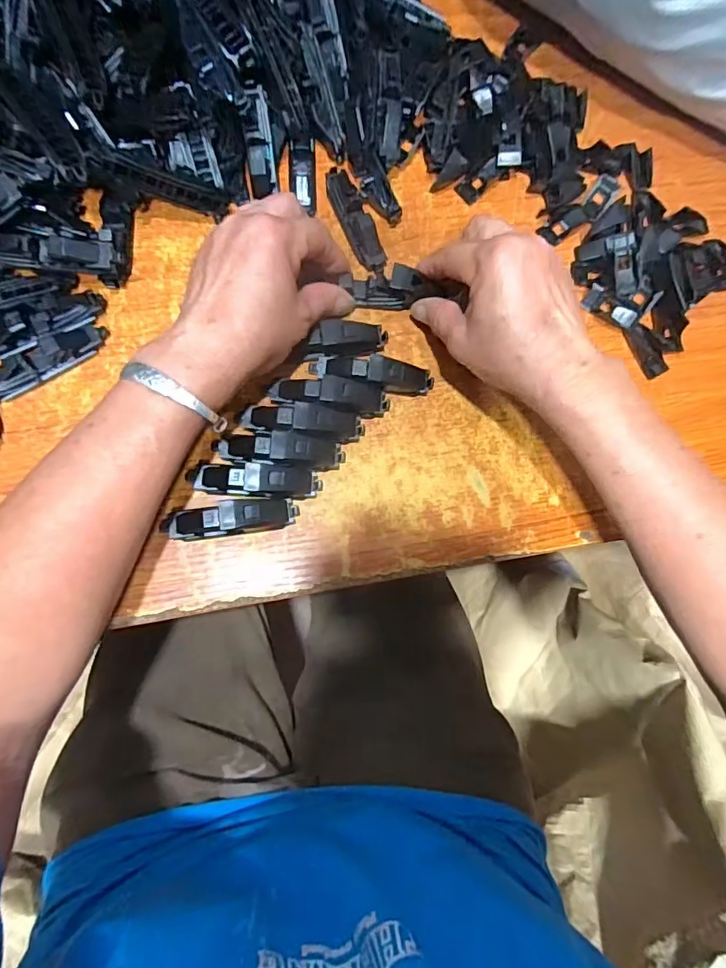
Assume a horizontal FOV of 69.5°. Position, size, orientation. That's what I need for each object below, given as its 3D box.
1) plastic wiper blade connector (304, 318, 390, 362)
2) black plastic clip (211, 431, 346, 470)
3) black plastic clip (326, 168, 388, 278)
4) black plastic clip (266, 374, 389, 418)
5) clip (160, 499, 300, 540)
[{"bbox_3d":[-0.010,-0.097,0.351,0.054,0.021,0.018,-4,81,-8],"label":"plastic wiper blade connector"},{"bbox_3d":[-0.053,-0.022,0.332,0.082,0.021,0.021,6,80,-7],"label":"black plastic clip"},{"bbox_3d":[-0.005,-0.187,0.371,0.019,0.014,0.083,-22,84,-11],"label":"black plastic clip"},{"bbox_3d":[-0.021,-0.059,0.340,0.079,0.021,0.020,8,79,-6],"label":"black plastic clip"},{"bbox_3d":[-0.081,0.021,0.321,0.081,0.021,0.019,-6,81,-9],"label":"clip"}]

